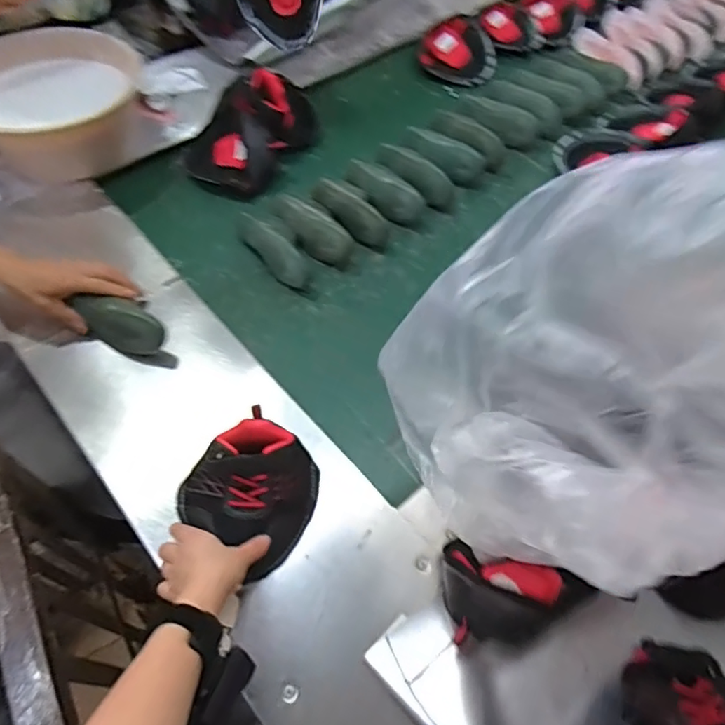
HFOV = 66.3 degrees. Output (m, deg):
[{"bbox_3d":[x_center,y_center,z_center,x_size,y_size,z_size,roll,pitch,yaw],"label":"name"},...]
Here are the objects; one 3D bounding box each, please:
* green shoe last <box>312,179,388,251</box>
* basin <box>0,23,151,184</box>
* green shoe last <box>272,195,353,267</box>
[{"bbox_3d":[-0.022,-0.263,0.950,0.056,0.052,0.172,-35,66,-22],"label":"green shoe last"},{"bbox_3d":[-0.541,-0.451,0.979,0.256,0.150,0.280,1,58,-2],"label":"basin"},{"bbox_3d":[-0.084,-0.237,0.922,0.068,0.061,0.174,-31,64,-20],"label":"green shoe last"}]

